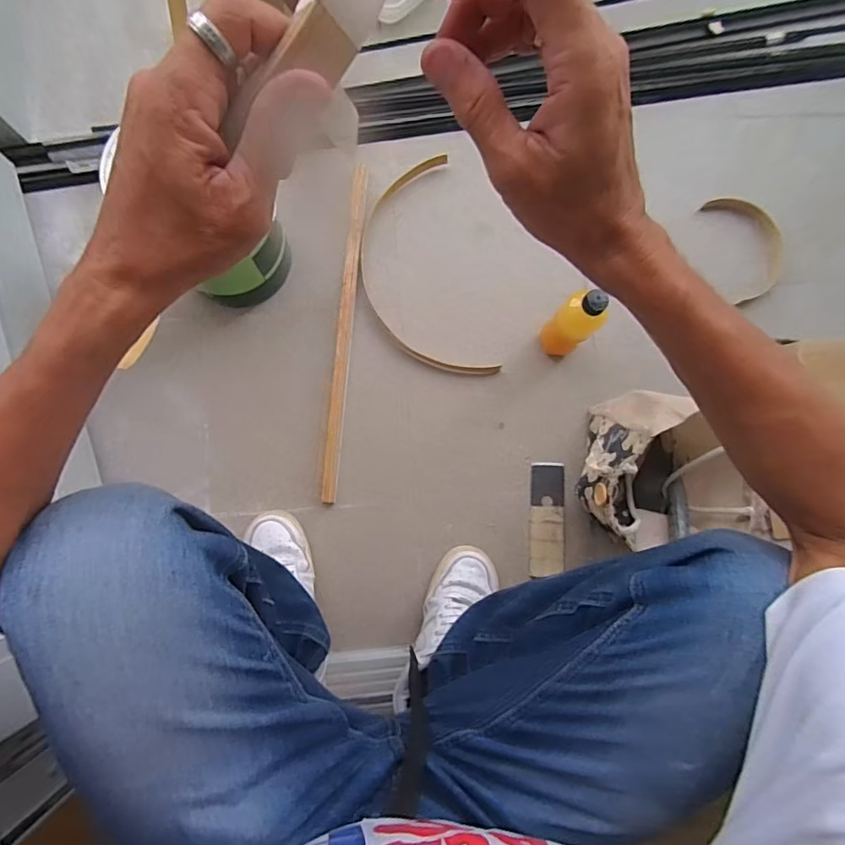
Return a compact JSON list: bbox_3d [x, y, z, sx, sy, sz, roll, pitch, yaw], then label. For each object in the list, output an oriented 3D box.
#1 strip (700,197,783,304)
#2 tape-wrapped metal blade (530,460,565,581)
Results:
[{"bbox_3d":[0.525,-0.290,0.809,0.079,0.025,0.172,-23,97,14],"label":"strip"},{"bbox_3d":[0.186,0.143,0.746,0.052,0.005,0.165,4,79,-4],"label":"tape-wrapped metal blade"}]

